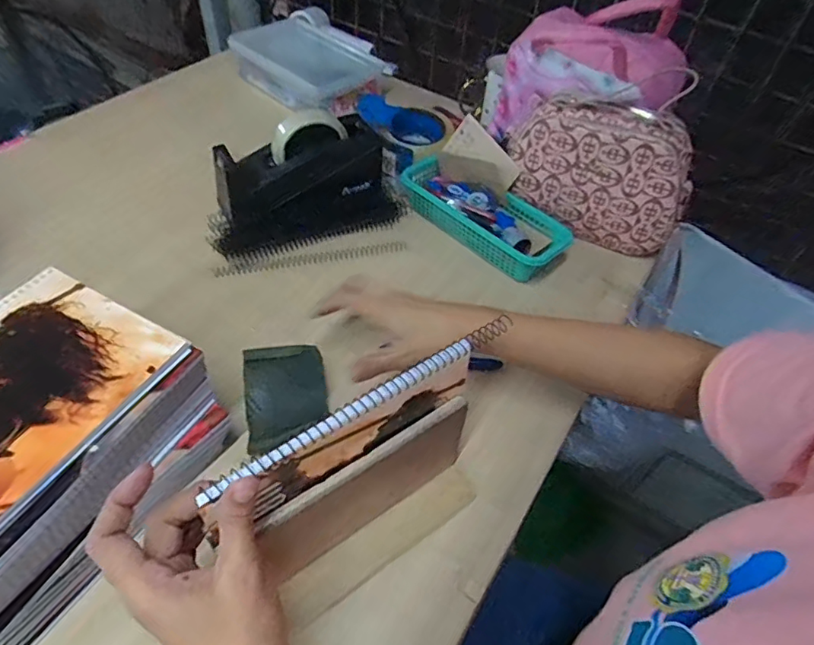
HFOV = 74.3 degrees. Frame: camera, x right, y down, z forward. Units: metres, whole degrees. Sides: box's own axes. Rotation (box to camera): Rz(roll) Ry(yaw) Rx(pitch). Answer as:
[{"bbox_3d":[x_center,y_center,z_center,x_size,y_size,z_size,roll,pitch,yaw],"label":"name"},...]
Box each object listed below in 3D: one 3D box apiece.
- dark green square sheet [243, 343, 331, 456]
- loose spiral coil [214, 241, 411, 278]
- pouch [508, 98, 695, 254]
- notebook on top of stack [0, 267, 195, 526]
[{"bbox_3d":[-0.107,0.064,0.479,0.071,0.012,0.089,-8,75,-8],"label":"dark green square sheet"},{"bbox_3d":[-0.109,-0.074,0.640,0.228,0.015,0.023,-11,52,-15],"label":"loose spiral coil"},{"bbox_3d":[0.234,-0.184,0.659,0.218,0.138,0.094,23,51,14],"label":"pouch"},{"bbox_3d":[-0.268,0.049,0.354,0.146,0.009,0.191,24,54,17],"label":"notebook on top of stack"}]

